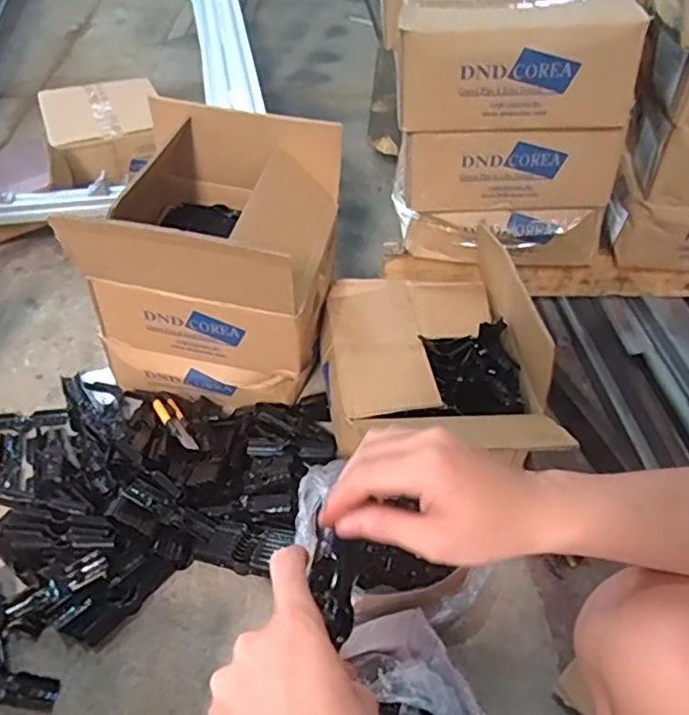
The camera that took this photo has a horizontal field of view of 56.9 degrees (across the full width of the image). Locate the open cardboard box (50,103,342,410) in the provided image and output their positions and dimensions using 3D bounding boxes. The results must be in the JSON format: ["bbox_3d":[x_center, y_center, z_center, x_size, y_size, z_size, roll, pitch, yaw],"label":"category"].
[{"bbox_3d":[-0.199,-0.138,0.996,0.345,0.353,0.329,6,45,3],"label":"open cardboard box"}]

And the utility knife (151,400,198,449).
[{"bbox_3d":[-0.257,0.099,0.954,0.018,0.013,0.140,-28,39,-26],"label":"utility knife"}]

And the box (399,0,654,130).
[{"bbox_3d":[0.237,-0.464,0.927,0.300,0.141,0.295,5,45,2],"label":"box"}]

